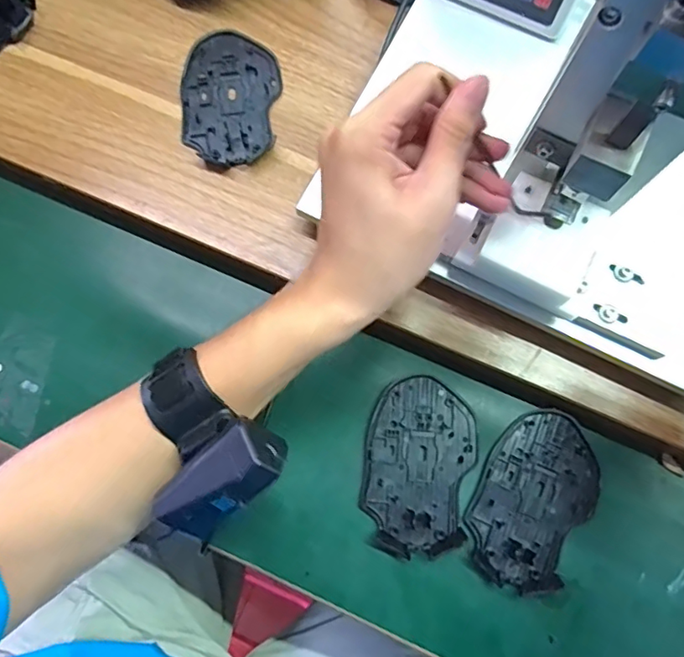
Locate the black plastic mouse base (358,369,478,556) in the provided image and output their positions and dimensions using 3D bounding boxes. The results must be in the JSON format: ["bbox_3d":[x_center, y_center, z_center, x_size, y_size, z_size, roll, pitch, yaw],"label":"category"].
[{"bbox_3d":[0.053,0.092,0.369,0.071,0.006,0.114,8,76,2],"label":"black plastic mouse base"}]

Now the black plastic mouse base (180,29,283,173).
[{"bbox_3d":[-0.085,-0.176,0.407,0.072,0.008,0.115,4,76,1],"label":"black plastic mouse base"}]

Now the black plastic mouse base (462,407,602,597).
[{"bbox_3d":[0.129,0.114,0.363,0.073,0.005,0.114,30,78,7],"label":"black plastic mouse base"}]

